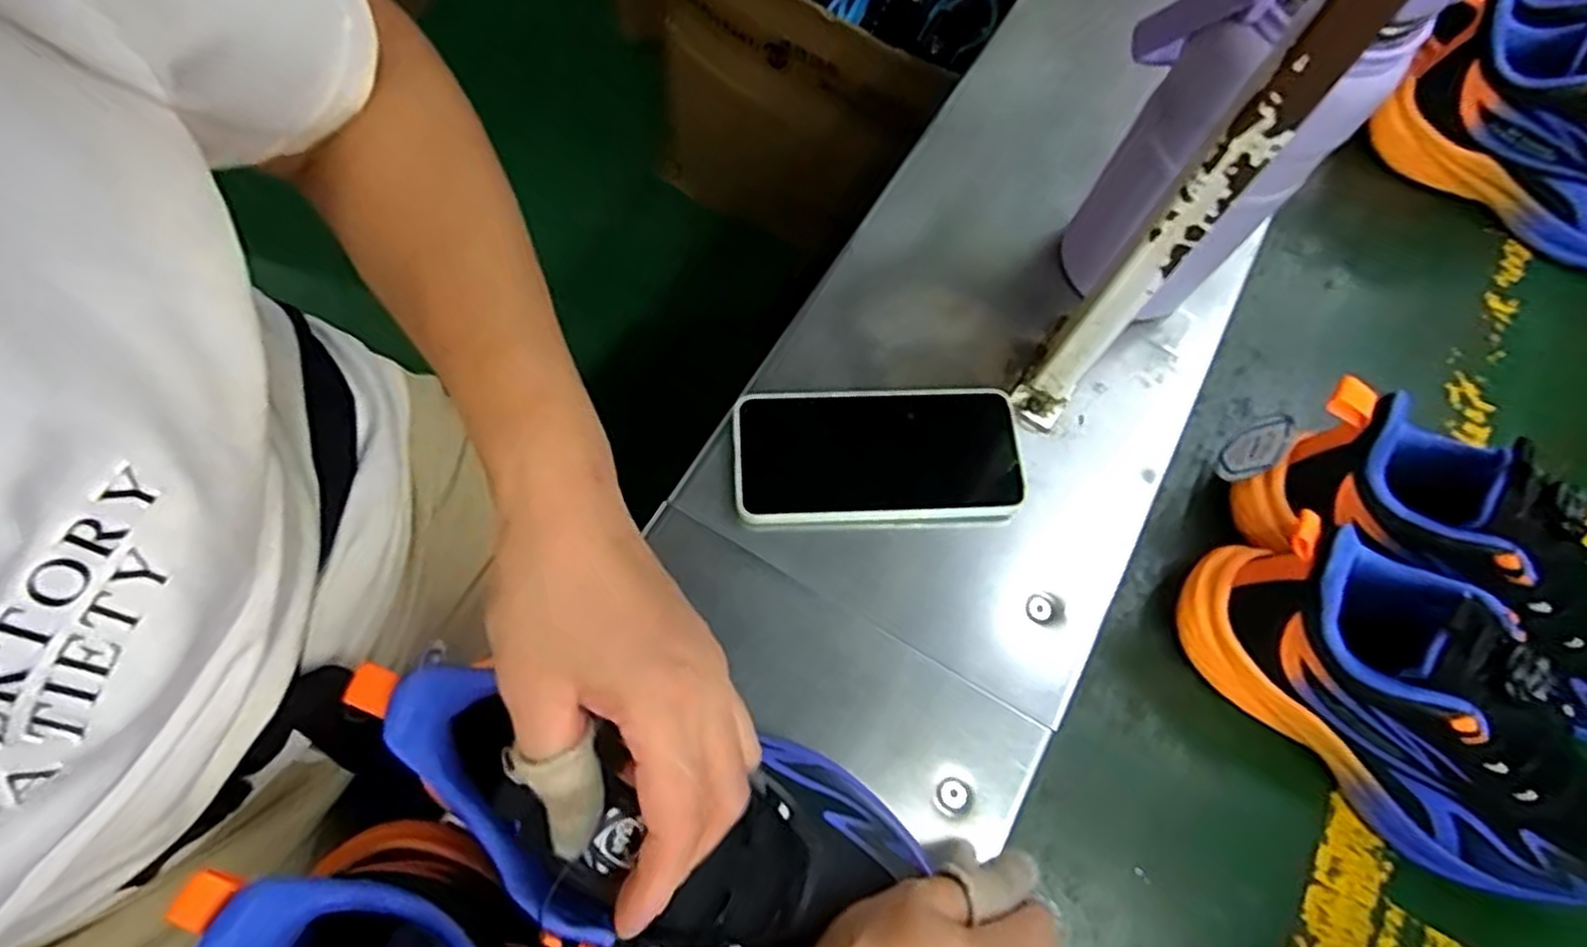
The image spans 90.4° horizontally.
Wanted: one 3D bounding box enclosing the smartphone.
[{"bbox_3d":[0.048,-0.010,0.444,0.160,0.014,0.078,-1,65,-4],"label":"smartphone"}]

